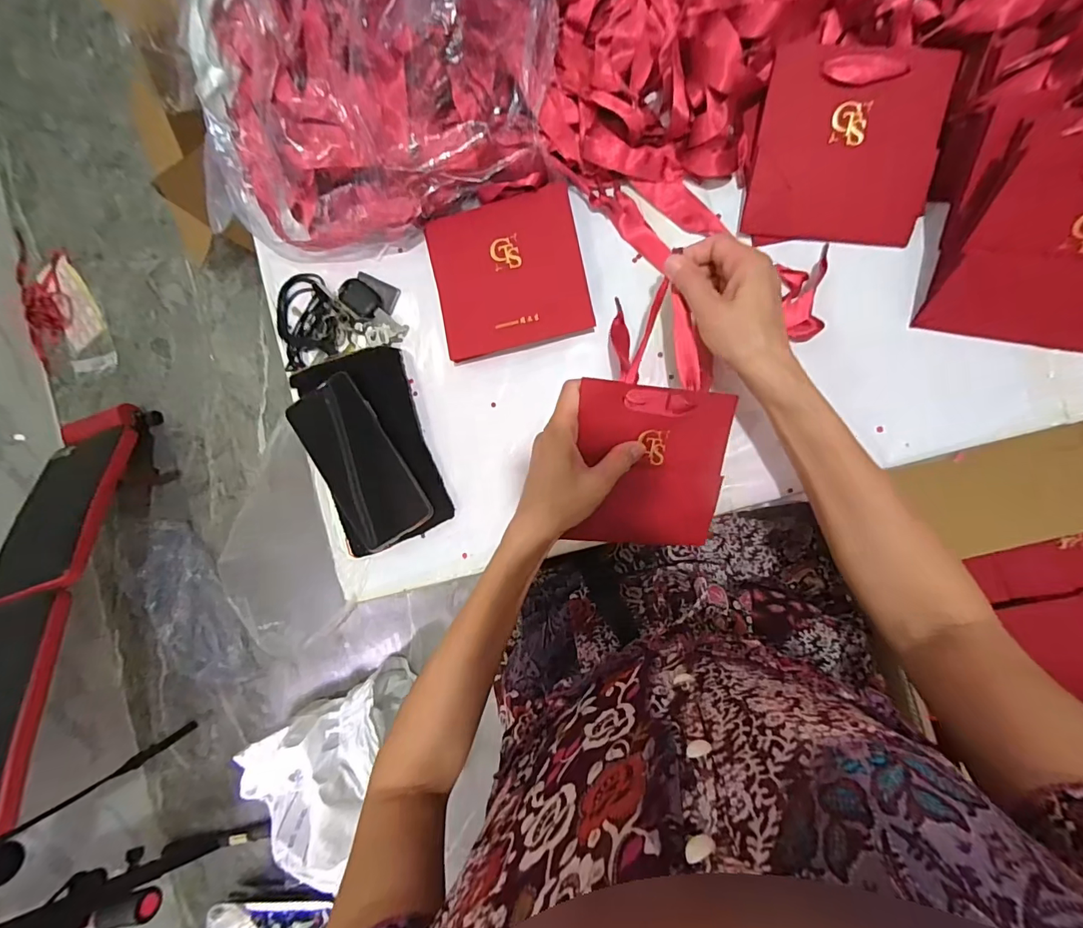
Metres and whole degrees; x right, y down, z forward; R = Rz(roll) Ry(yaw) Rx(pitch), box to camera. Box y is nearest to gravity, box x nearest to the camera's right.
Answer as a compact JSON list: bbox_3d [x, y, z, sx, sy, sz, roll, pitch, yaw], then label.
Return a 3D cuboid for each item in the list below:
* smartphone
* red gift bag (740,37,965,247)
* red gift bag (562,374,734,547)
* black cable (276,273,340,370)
[{"bbox_3d":[-0.181,-0.001,0.462,0.080,0.013,0.167,-31,91,4],"label":"smartphone"},{"bbox_3d":[0.256,-0.268,0.395,0.141,0.008,0.146,5,108,8],"label":"red gift bag"},{"bbox_3d":[0.092,0.003,0.394,0.132,0.011,0.134,4,102,-14],"label":"red gift bag"},{"bbox_3d":[-0.243,-0.152,0.484,0.069,0.011,0.094,-16,86,9],"label":"black cable"}]

